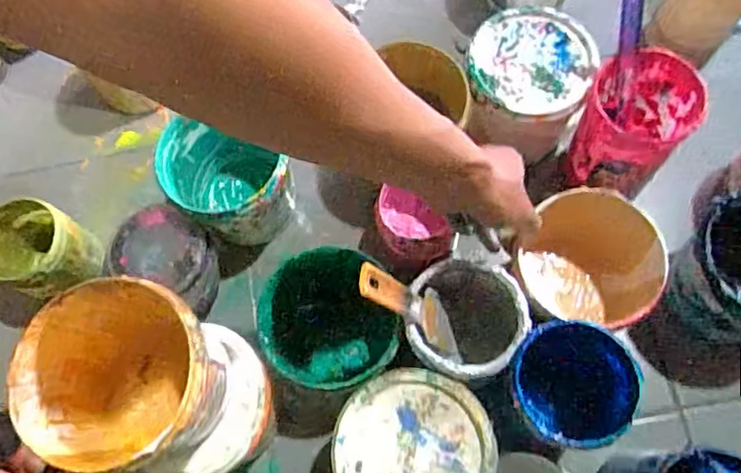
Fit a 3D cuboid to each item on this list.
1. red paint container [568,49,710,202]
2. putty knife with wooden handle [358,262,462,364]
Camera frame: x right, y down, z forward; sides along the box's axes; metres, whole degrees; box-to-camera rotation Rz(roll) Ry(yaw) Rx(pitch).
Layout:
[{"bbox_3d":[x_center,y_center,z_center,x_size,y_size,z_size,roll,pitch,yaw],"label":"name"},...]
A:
[{"bbox_3d":[0.248,-0.102,0.587,0.085,0.123,0.094,41,70,21],"label":"red paint container"},{"bbox_3d":[0.041,0.062,0.515,0.009,0.226,0.047,-2,68,25],"label":"putty knife with wooden handle"}]

